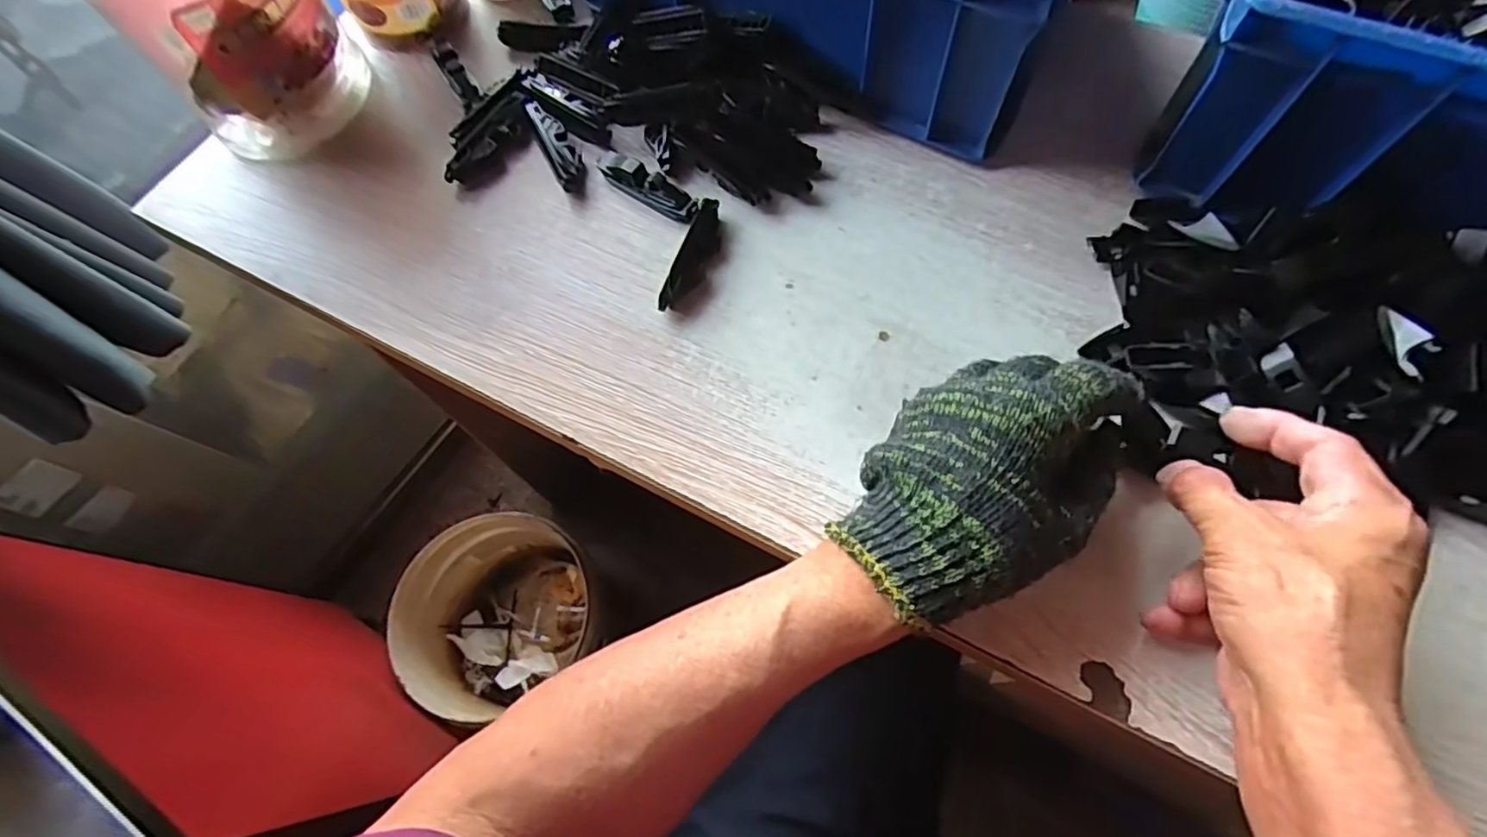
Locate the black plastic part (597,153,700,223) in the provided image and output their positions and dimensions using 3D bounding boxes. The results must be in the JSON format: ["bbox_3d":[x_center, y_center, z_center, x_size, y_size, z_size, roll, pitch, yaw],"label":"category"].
[{"bbox_3d":[-0.062,-0.153,0.419,0.079,0.014,0.018,35,73,16],"label":"black plastic part"}]

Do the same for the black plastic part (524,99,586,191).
[{"bbox_3d":[-0.127,-0.186,0.440,0.020,0.009,0.070,-28,82,-9],"label":"black plastic part"}]

